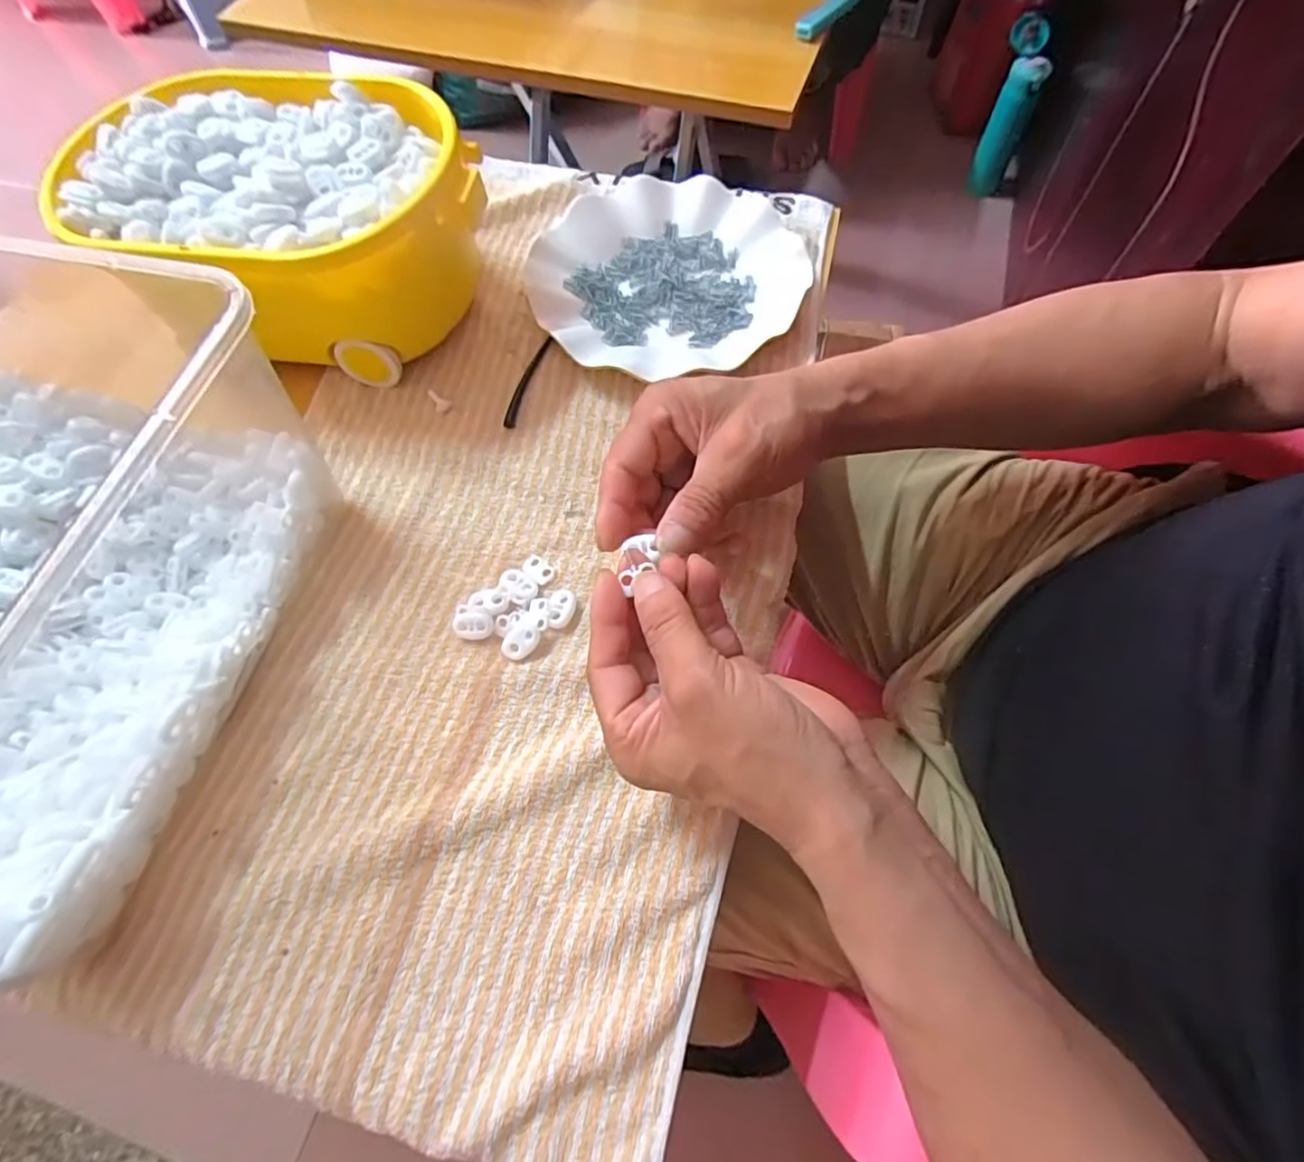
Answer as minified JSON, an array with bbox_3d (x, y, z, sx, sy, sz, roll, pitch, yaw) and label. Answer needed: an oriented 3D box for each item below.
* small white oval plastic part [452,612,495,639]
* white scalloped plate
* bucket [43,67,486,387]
[{"bbox_3d":[-0.097,0.025,0.342,0.022,0.011,0.013,2,65,3],"label":"small white oval plastic part"},{"bbox_3d":[0.010,-0.217,0.439,0.180,0.026,0.172,-1,65,2],"label":"white scalloped plate"},{"bbox_3d":[-0.217,-0.219,0.404,0.236,0.109,0.162,13,66,9],"label":"bucket"}]

